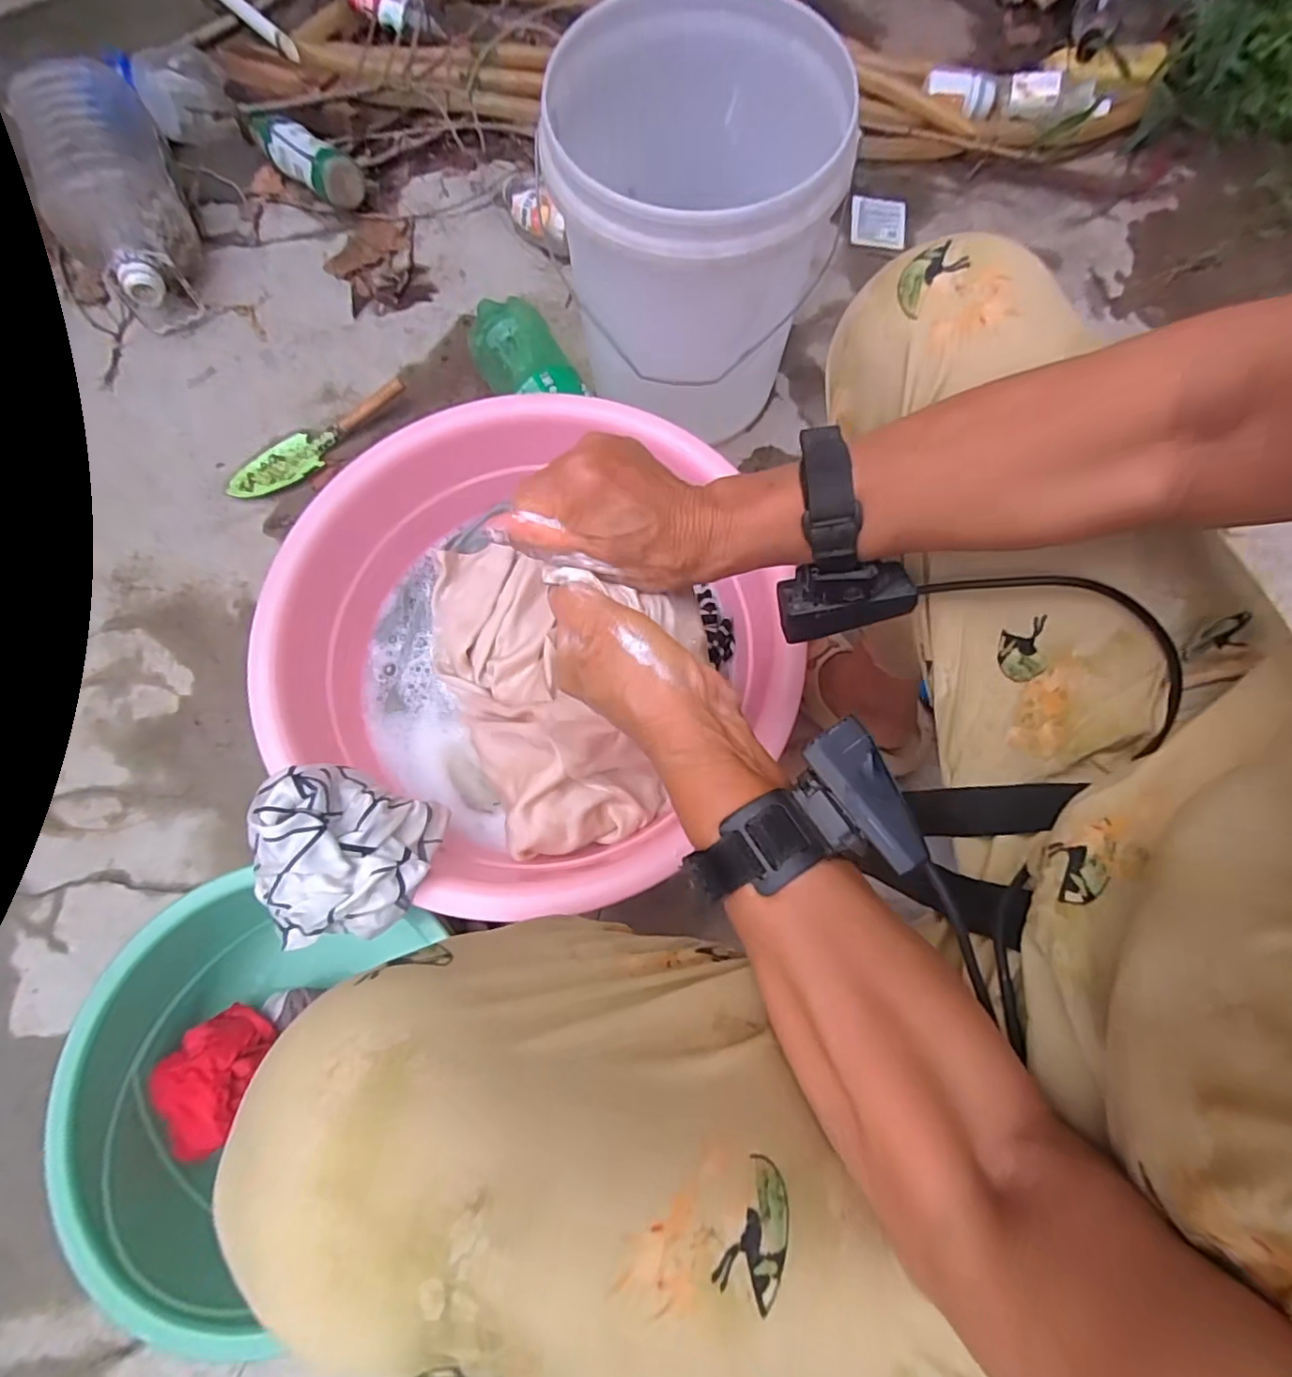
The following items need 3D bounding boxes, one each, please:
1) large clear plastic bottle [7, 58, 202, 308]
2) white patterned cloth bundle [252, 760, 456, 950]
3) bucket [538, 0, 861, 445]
[{"bbox_3d":[-0.703,-0.662,0.799,0.145,0.119,0.313,-18,88,-5],"label":"large clear plastic bottle"},{"bbox_3d":[-0.240,0.129,0.468,0.135,0.073,0.131,0,74,1],"label":"white patterned cloth bundle"},{"bbox_3d":[0.045,-0.474,0.679,0.269,0.325,0.278,0,75,-1],"label":"bucket"}]

